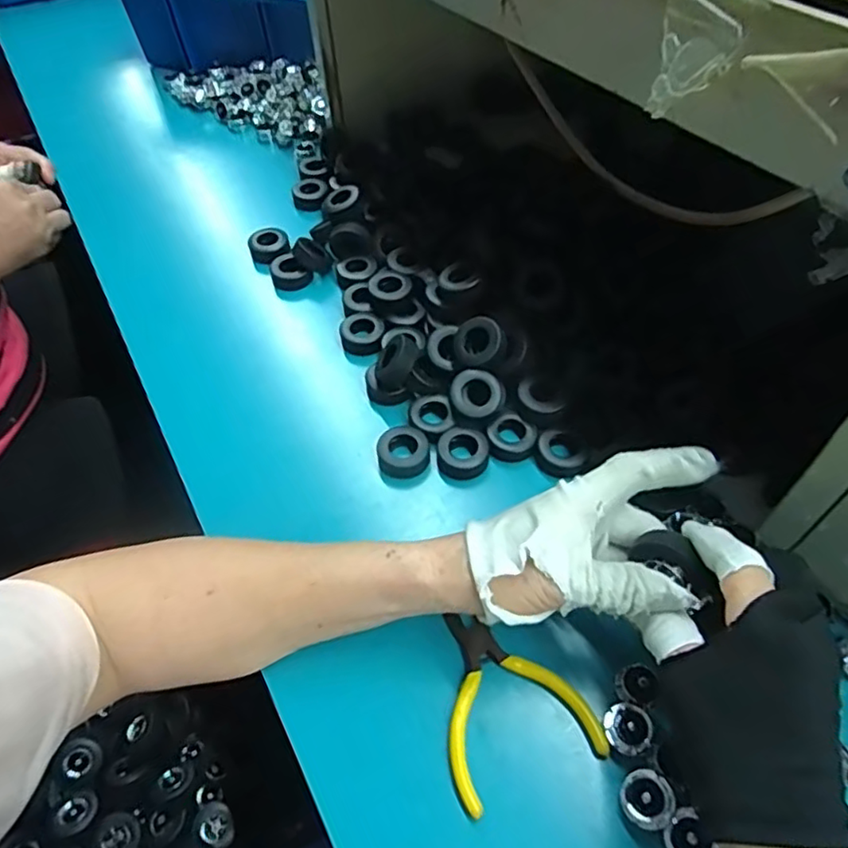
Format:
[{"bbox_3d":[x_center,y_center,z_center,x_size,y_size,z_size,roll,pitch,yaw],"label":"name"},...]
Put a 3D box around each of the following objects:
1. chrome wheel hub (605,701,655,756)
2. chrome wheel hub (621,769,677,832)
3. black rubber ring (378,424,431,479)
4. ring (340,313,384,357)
[{"bbox_3d":[0.107,0.159,0.327,0.023,0.007,0.023,-9,55,-3],"label":"chrome wheel hub"},{"bbox_3d":[0.110,0.184,0.307,0.024,0.011,0.025,-17,56,-8],"label":"chrome wheel hub"},{"bbox_3d":[-0.015,0.020,0.443,0.036,0.017,0.033,-2,55,2],"label":"black rubber ring"},{"bbox_3d":[-0.051,-0.073,0.518,0.035,0.014,0.038,-4,55,1],"label":"ring"}]

